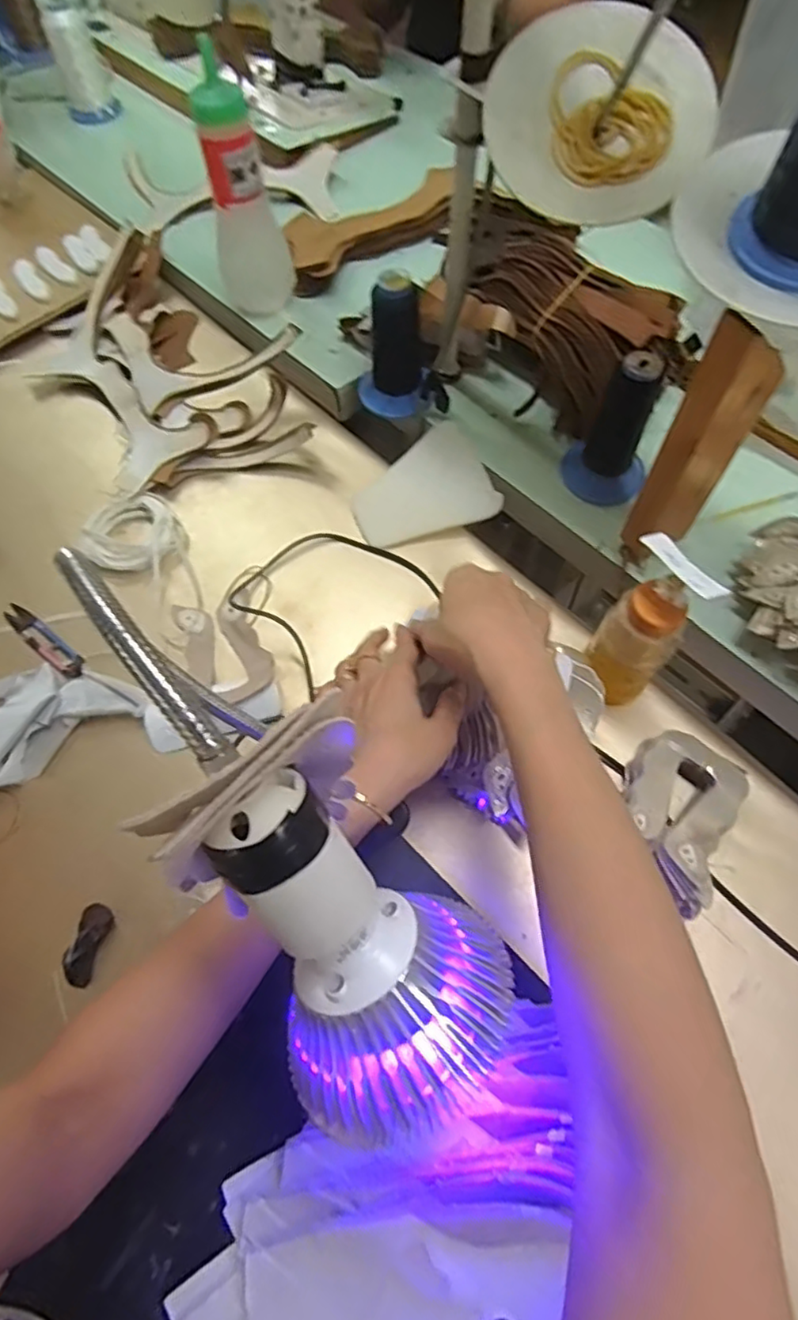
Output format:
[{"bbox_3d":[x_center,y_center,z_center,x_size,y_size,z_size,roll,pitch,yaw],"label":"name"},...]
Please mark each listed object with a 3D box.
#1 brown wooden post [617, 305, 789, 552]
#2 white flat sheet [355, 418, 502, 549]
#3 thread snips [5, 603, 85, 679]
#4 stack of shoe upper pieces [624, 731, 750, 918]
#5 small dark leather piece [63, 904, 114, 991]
[{"bbox_3d":[0.203,-0.140,0.423,0.052,0.193,0.029,-16,64,-8],"label":"brown wooden post"},{"bbox_3d":[0.019,-0.145,0.554,0.117,0.005,0.092,-30,80,6],"label":"white flat sheet"},{"bbox_3d":[-0.296,-0.016,0.525,0.098,0.011,0.020,34,70,17],"label":"thread snips"},{"bbox_3d":[0.188,0.104,0.418,0.077,0.059,0.113,27,68,14],"label":"stack of shoe upper pieces"},{"bbox_3d":[-0.208,0.190,0.419,0.021,0.007,0.049,9,64,6],"label":"small dark leather piece"}]

